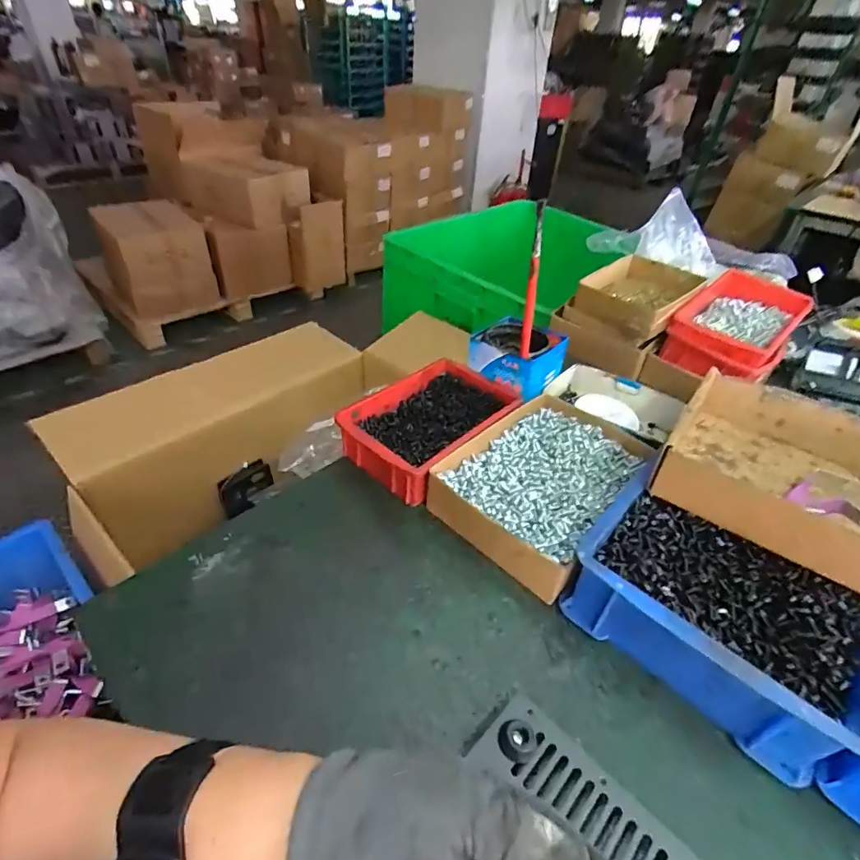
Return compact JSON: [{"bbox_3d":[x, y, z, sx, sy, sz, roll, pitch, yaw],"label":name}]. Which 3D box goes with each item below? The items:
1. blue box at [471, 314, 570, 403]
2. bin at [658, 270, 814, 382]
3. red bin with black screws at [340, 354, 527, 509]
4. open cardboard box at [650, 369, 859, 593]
[{"bbox_3d":[0.115,-0.096,0.617,0.099,0.064,0.102,-27,49,-33],"label":"blue box"},{"bbox_3d":[0.472,-0.162,0.735,0.245,0.068,0.144,-30,50,-34],"label":"bin"},{"bbox_3d":[0.002,-0.008,0.573,0.129,0.056,0.197,31,46,29],"label":"red bin with black screws"},{"bbox_3d":[0.335,0.038,0.432,0.211,0.055,0.183,29,45,27],"label":"open cardboard box"}]

